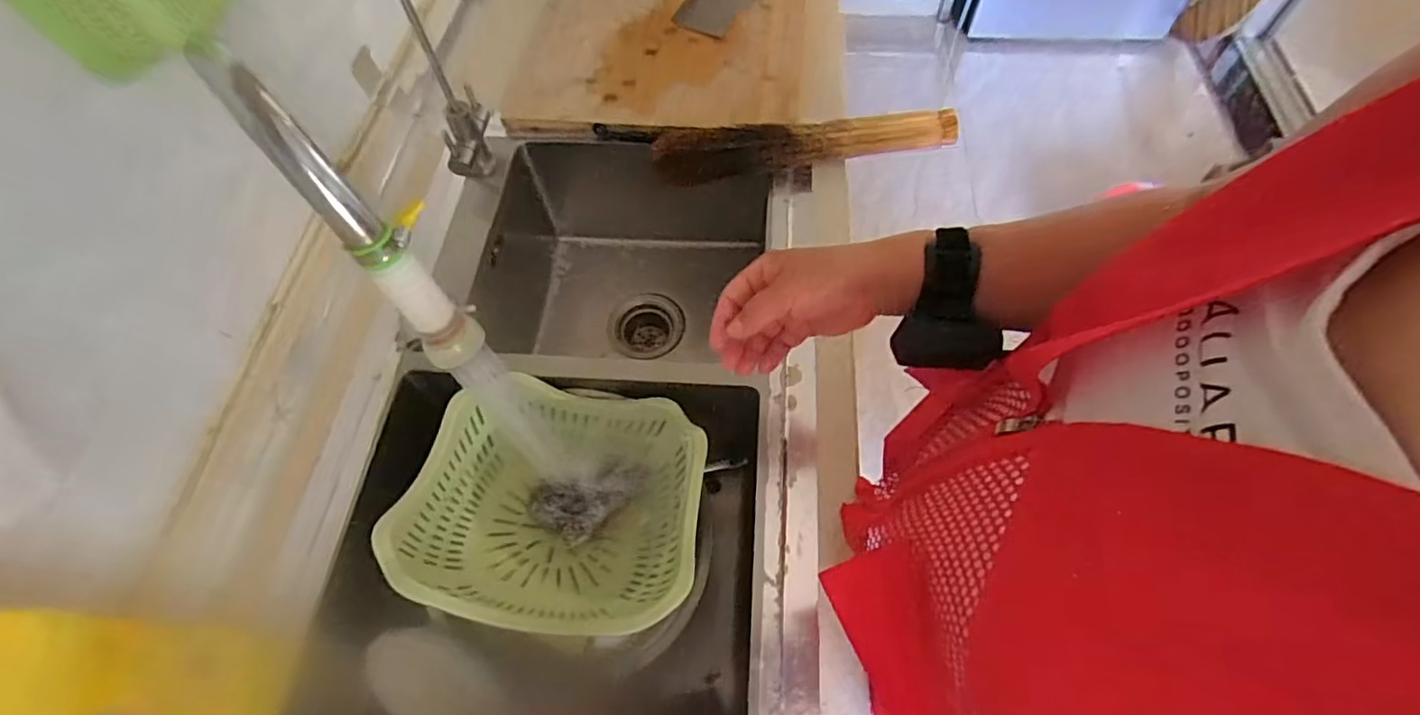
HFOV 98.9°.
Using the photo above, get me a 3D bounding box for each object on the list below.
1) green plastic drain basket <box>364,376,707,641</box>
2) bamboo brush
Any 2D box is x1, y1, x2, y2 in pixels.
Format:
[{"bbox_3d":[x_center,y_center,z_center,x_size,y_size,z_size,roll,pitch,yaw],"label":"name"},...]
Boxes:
[{"bbox_3d":[-0.138,0.118,0.545,0.241,0.121,0.227,7,62,6],"label":"green plastic drain basket"},{"bbox_3d":[0.117,-0.266,0.738,0.365,0.042,0.055,-6,61,0],"label":"bamboo brush"}]

